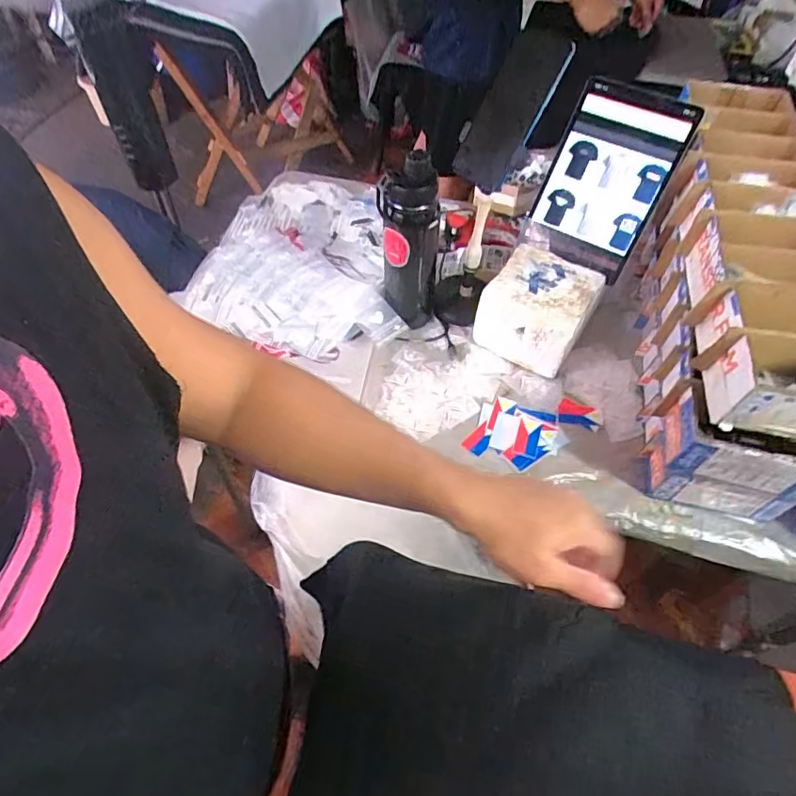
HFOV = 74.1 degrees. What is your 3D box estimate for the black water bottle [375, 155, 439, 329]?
[{"bbox_3d":[0.014,-0.212,0.768,0.085,0.269,0.066,4,55,1],"label":"black water bottle"}]

